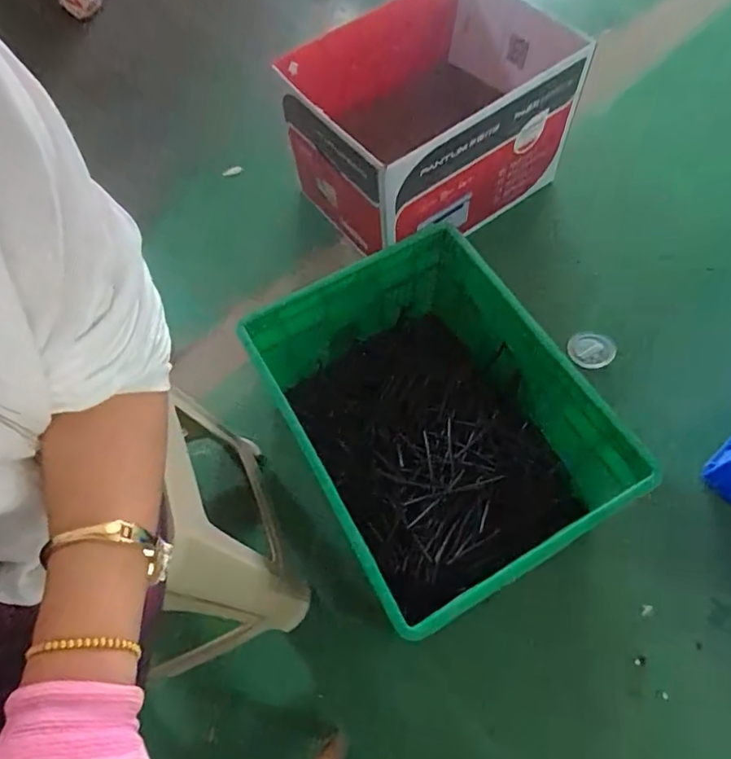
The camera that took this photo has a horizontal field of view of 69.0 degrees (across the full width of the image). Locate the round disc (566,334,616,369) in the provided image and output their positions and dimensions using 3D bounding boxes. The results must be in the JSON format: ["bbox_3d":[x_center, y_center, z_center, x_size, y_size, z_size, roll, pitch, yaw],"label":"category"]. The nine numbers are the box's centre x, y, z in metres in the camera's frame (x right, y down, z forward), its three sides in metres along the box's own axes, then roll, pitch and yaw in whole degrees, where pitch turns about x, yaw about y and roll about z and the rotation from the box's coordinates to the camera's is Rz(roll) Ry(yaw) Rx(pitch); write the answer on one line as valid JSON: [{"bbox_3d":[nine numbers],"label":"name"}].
[{"bbox_3d":[0.463,-0.059,1.084,0.094,0.019,0.091,-5,54,7],"label":"round disc"}]

